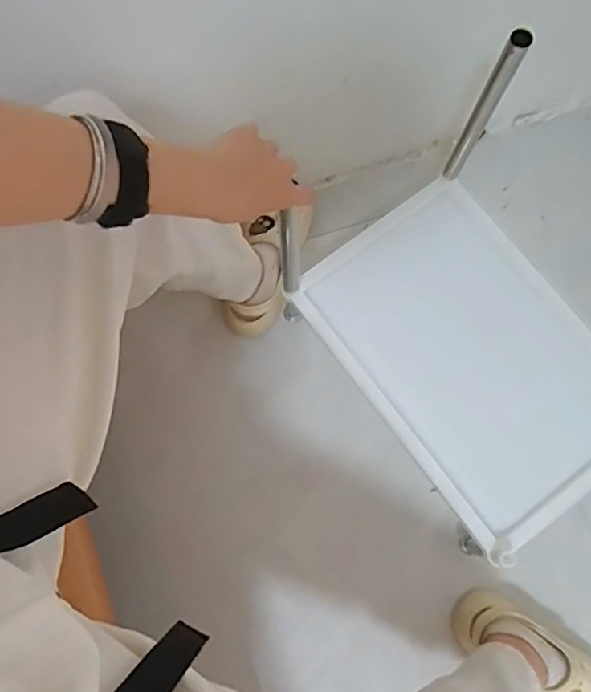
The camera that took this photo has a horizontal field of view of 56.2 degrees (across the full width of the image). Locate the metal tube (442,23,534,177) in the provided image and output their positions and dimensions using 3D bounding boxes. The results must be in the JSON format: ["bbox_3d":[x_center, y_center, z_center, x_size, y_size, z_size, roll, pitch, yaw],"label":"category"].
[{"bbox_3d":[0.214,-0.266,0.641,0.023,0.243,0.017,26,80,6],"label":"metal tube"}]

